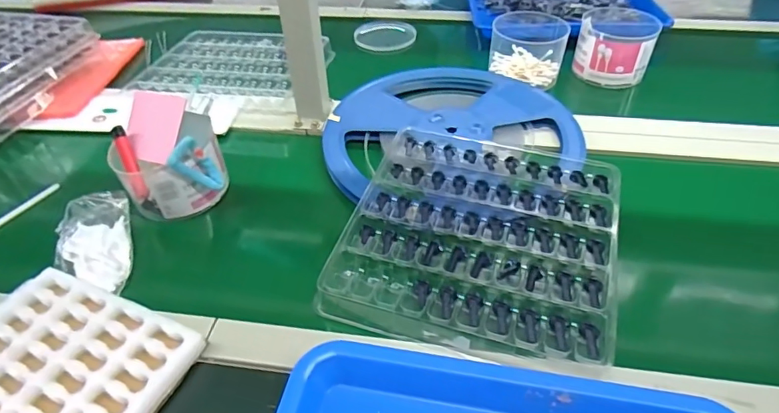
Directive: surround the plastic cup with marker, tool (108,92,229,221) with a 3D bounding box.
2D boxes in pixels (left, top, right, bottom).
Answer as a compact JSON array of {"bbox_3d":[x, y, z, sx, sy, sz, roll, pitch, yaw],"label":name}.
[{"bbox_3d":[-0.247,-0.057,0.559,0.106,0.103,0.106,-14,45,-10],"label":"plastic cup with marker, tool"}]

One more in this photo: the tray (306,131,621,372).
[{"bbox_3d":[0.093,0.022,0.500,0.250,0.027,0.268,12,46,15],"label":"tray"}]

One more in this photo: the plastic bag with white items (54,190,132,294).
[{"bbox_3d":[-0.305,0.037,0.508,0.071,0.033,0.117,-17,46,-13],"label":"plastic bag with white items"}]

